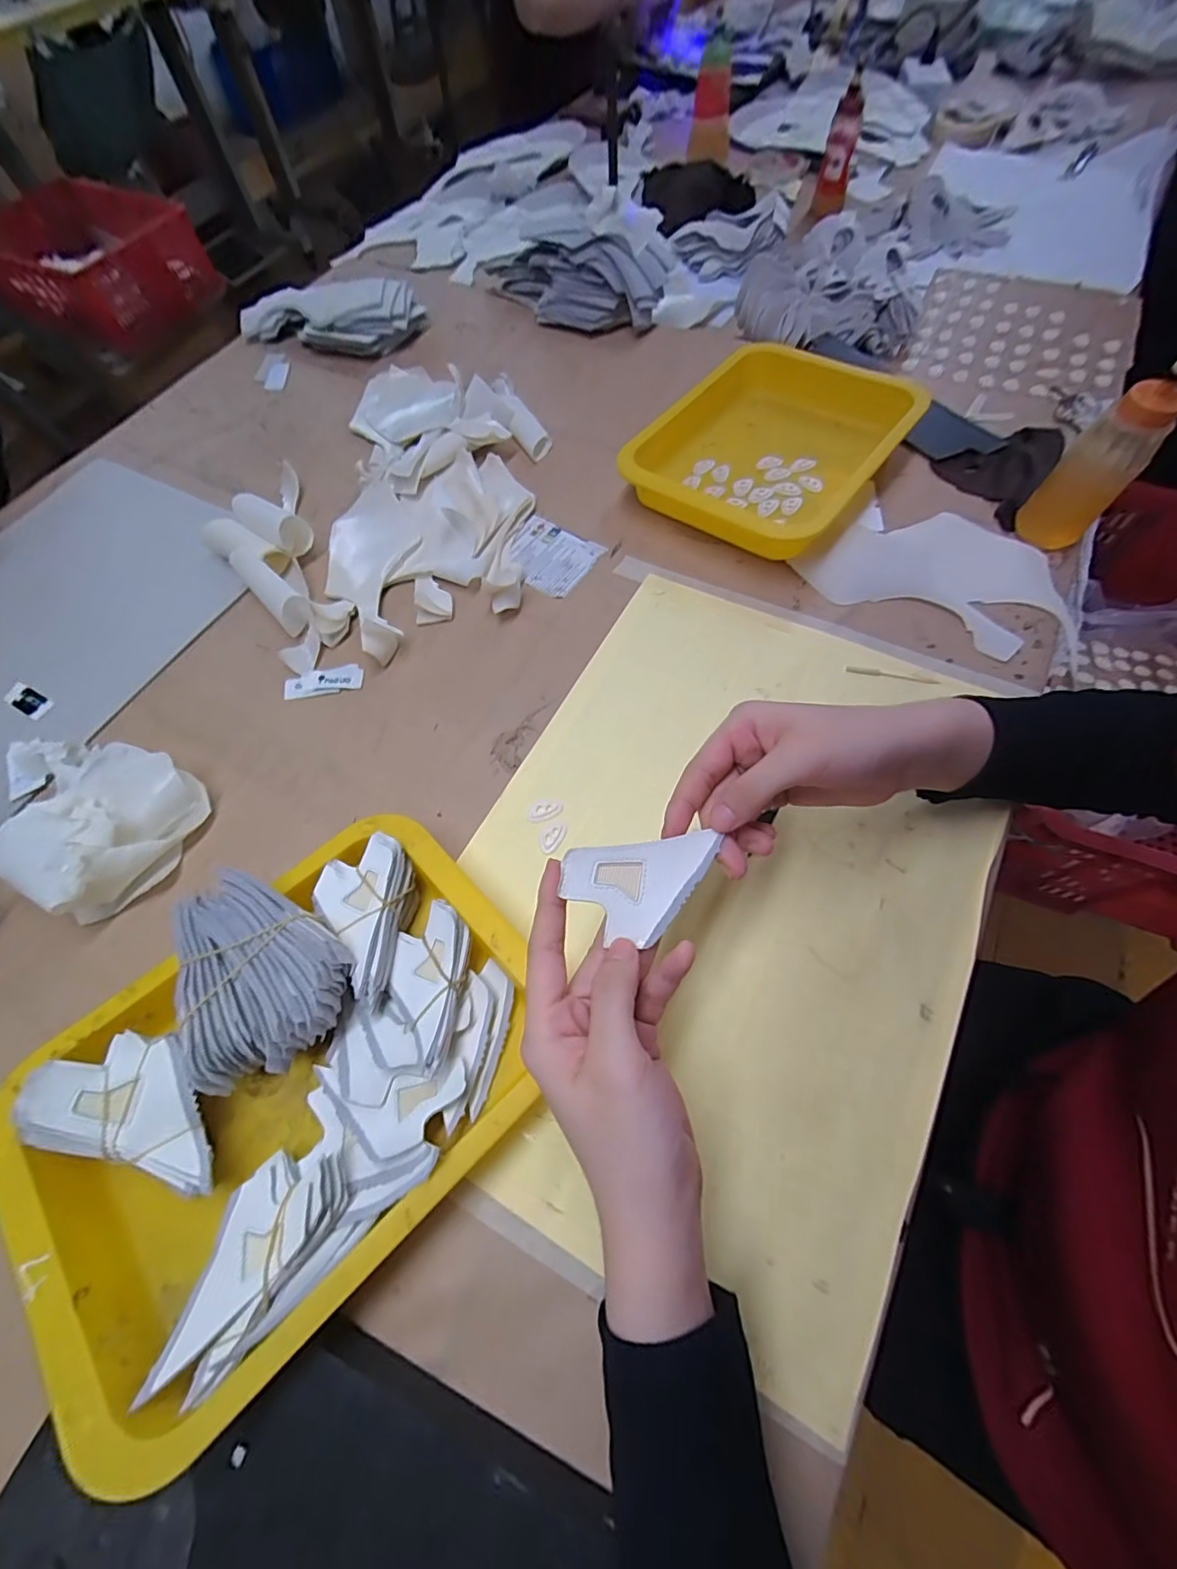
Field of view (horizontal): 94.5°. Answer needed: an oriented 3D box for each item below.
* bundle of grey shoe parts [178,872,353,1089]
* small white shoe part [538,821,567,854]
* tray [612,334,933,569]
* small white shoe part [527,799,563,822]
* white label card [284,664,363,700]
[{"bbox_3d":[-0.176,0.100,0.294,0.077,0.034,0.100,-13,64,-4],"label":"bundle of grey shoe parts"},{"bbox_3d":[-0.025,0.036,0.378,0.015,0.004,0.025,21,67,12],"label":"small white shoe part"},{"bbox_3d":[0.166,-0.310,0.507,0.186,0.047,0.251,36,71,18],"label":"tray"},{"bbox_3d":[-0.031,0.018,0.386,0.025,0.004,0.014,-11,64,-3],"label":"small white shoe part"},{"bbox_3d":[-0.219,-0.085,0.447,0.063,0.004,0.027,-12,64,-3],"label":"white label card"}]

